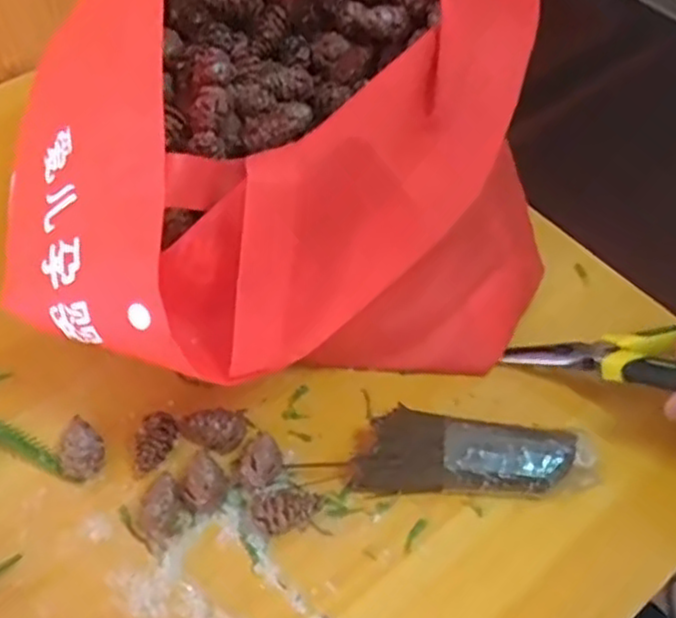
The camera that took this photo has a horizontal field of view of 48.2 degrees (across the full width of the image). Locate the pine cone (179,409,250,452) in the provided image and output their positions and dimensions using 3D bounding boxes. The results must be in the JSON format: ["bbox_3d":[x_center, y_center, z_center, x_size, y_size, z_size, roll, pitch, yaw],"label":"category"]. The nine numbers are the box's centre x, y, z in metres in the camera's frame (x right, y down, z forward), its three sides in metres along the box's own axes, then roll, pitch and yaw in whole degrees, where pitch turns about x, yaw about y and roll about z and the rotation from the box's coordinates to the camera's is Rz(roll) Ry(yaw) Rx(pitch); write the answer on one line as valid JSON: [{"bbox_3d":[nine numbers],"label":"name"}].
[{"bbox_3d":[-0.070,0.065,0.425,0.039,0.020,0.024,1,53,-1],"label":"pine cone"}]

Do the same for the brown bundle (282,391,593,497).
[{"bbox_3d":[0.067,0.079,0.419,0.151,0.027,0.047,5,53,2],"label":"brown bundle"}]

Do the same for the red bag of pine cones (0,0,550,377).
[{"bbox_3d":[-0.020,-0.111,0.449,0.272,0.200,0.359,1,53,-1],"label":"red bag of pine cones"}]

